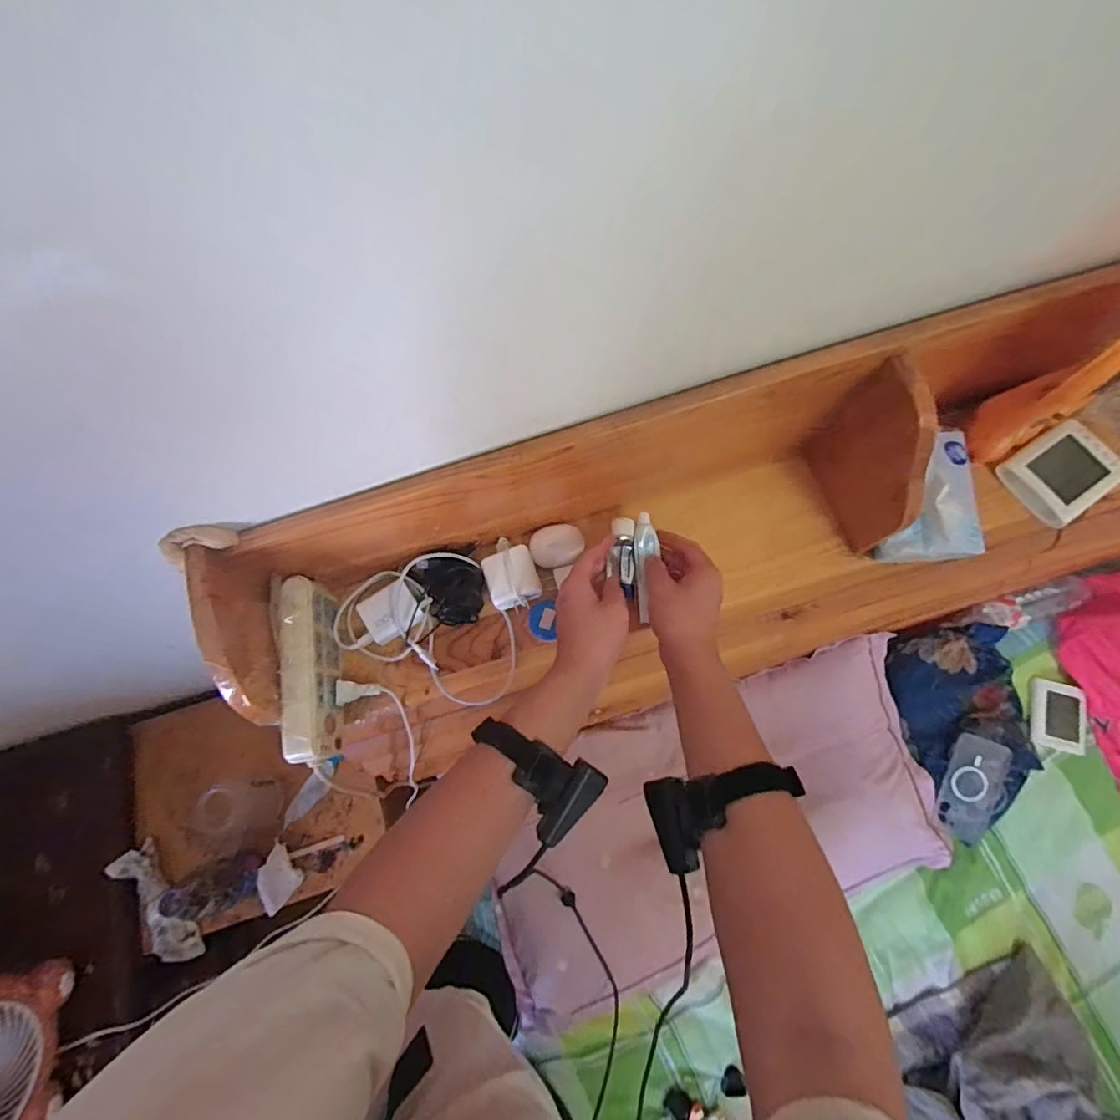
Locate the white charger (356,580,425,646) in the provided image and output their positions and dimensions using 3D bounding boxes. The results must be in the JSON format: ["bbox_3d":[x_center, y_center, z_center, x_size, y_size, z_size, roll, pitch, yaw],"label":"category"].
[{"bbox_3d":[-0.179,0.056,0.563,0.057,0.030,0.052,-30,75,-8],"label":"white charger"}]

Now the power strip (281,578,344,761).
[{"bbox_3d":[-0.245,0.107,0.524,0.034,0.065,0.171,-8,73,-2],"label":"power strip"}]

